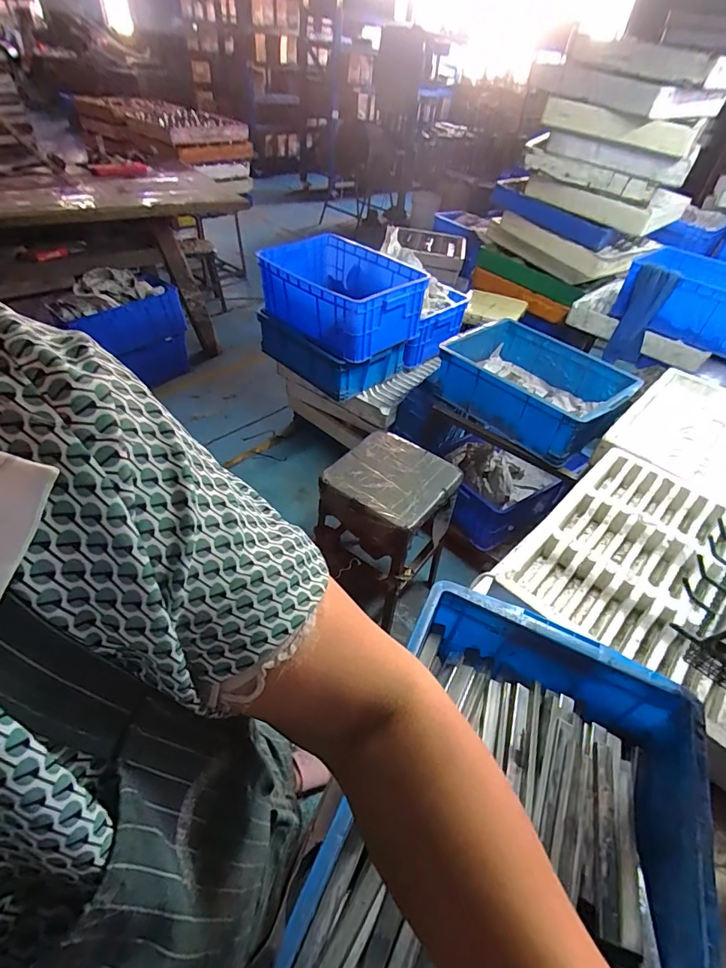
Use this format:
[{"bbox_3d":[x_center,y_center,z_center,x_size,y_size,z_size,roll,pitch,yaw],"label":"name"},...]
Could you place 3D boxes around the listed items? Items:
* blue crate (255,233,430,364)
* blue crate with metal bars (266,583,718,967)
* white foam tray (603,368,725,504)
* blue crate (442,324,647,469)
[{"bbox_3d":[-0.092,-0.662,1.561,0.523,0.210,0.358,37,51,27],"label":"blue crate"},{"bbox_3d":[0.153,0.385,0.476,0.342,0.114,0.498,23,46,15],"label":"blue crate with metal bars"},{"bbox_3d":[0.894,-0.143,1.157,0.355,0.048,0.550,36,51,26],"label":"white foam tray"},{"bbox_3d":[0.517,-0.297,1.379,0.507,0.169,0.354,37,51,27],"label":"blue crate"}]

